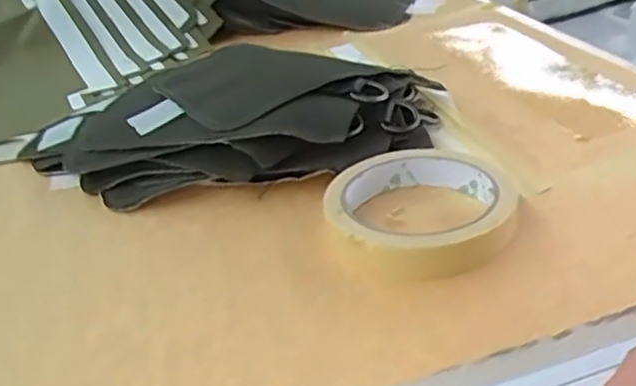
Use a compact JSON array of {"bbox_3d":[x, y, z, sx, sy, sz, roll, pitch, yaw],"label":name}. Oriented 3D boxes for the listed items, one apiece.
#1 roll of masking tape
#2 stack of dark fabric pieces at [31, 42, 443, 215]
[{"bbox_3d":[0.053,0.008,0.369,0.095,0.021,0.095,-6,29,3],"label":"roll of masking tape"},{"bbox_3d":[-0.061,-0.060,0.490,0.275,0.046,0.192,-4,29,8],"label":"stack of dark fabric pieces"}]

